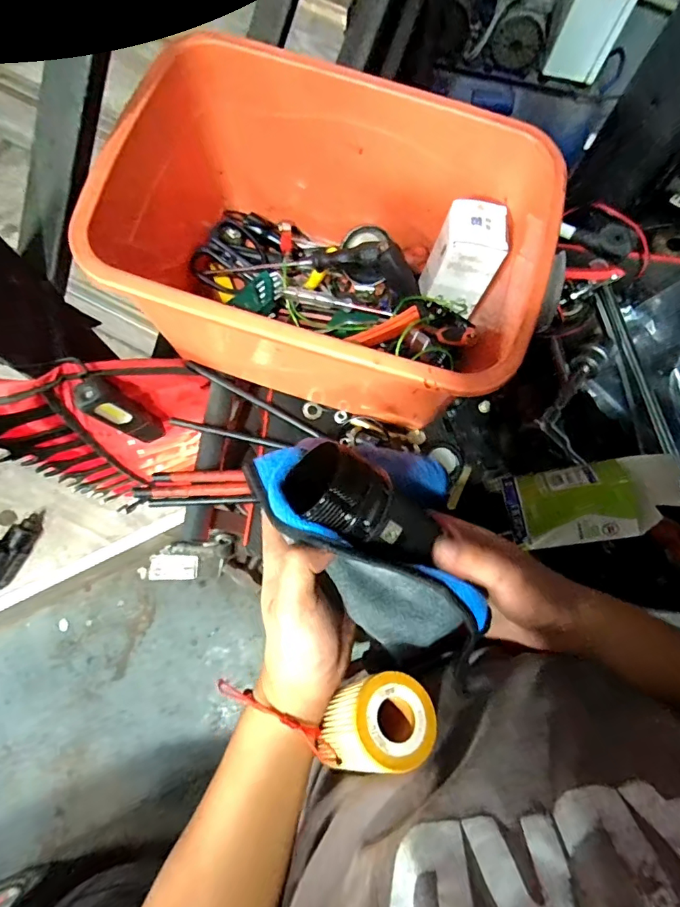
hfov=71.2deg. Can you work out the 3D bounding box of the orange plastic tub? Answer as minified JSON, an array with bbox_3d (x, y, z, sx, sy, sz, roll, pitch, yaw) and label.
[{"bbox_3d":[-0.015,-0.182,0.485,0.373,0.219,0.249,17,76,3],"label":"orange plastic tub"}]

